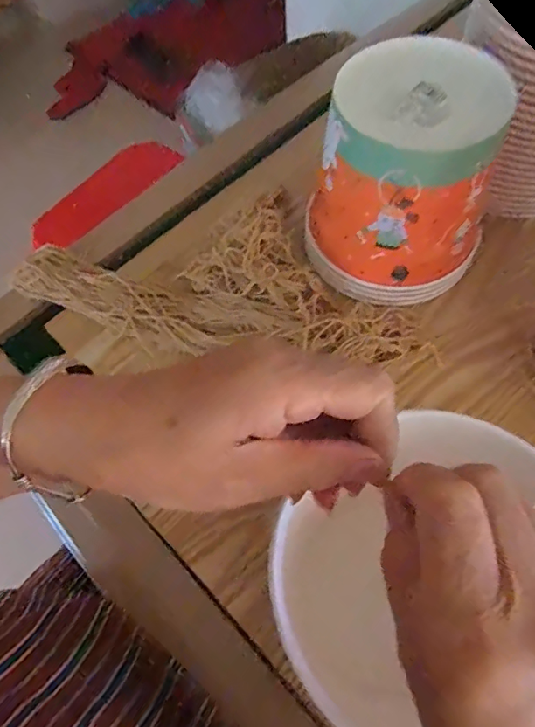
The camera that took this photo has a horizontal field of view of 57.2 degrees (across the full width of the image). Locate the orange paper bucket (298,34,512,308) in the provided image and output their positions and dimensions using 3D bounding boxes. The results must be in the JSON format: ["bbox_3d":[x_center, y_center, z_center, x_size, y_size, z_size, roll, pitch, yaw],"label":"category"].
[{"bbox_3d":[0.112,-0.142,0.411,0.138,0.176,0.121,25,67,15],"label":"orange paper bucket"}]

